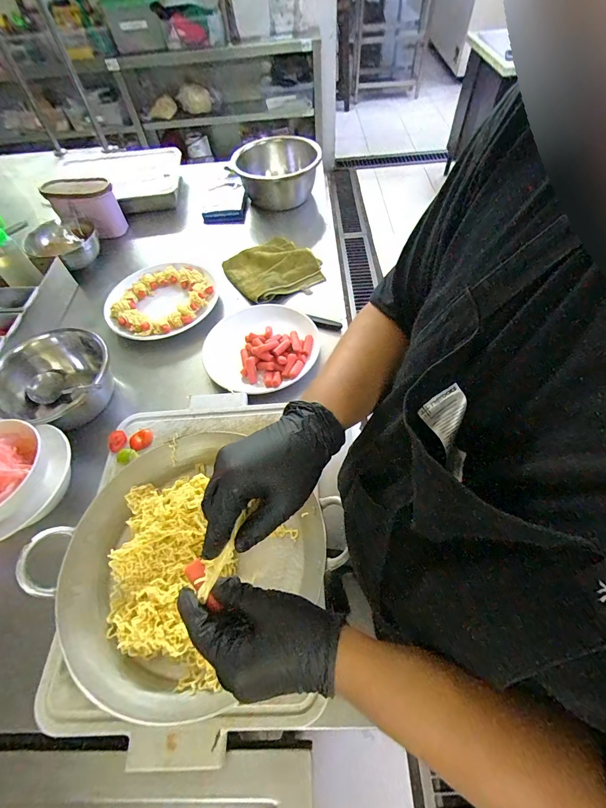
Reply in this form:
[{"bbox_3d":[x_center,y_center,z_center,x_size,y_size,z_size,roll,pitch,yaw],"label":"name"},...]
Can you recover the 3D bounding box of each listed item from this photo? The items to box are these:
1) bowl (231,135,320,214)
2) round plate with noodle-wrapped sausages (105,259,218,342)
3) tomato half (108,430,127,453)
[{"bbox_3d":[-0.076,-0.678,1.010,0.242,0.112,0.231,-2,57,3],"label":"bowl"},{"bbox_3d":[-0.330,-0.245,0.802,0.241,0.031,0.241,-2,57,3],"label":"round plate with noodle-wrapped sausages"},{"bbox_3d":[-0.316,0.063,0.580,0.028,0.012,0.037,-16,57,-6],"label":"tomato half"}]

